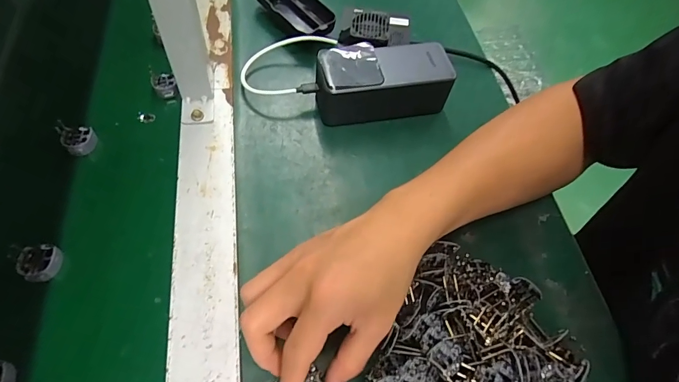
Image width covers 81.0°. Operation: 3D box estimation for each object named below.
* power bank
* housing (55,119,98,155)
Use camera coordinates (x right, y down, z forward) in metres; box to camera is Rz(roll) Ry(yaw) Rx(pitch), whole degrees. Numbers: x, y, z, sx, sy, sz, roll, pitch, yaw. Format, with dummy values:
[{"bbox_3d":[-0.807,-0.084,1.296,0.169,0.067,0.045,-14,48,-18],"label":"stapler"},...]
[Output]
[{"bbox_3d":[0.044,-0.107,0.400,0.130,0.057,0.057,-5,60,-10],"label":"power bank"},{"bbox_3d":[-0.244,-0.052,0.371,0.027,0.017,0.032,-32,68,-23],"label":"housing"}]

